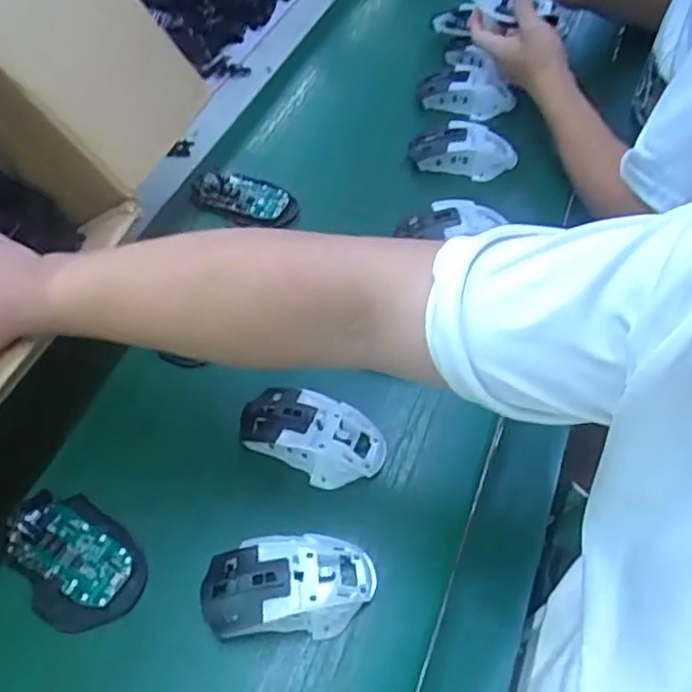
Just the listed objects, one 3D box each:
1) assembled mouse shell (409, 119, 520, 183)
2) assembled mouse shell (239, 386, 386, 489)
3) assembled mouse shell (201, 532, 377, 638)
[{"bbox_3d":[0.130,-0.216,0.731,0.107,0.033,0.060,17,55,13],"label":"assembled mouse shell"},{"bbox_3d":[-0.027,0.067,0.527,0.112,0.036,0.062,23,57,17],"label":"assembled mouse shell"},{"bbox_3d":[-0.040,0.164,0.457,0.119,0.036,0.064,0,53,1],"label":"assembled mouse shell"}]

